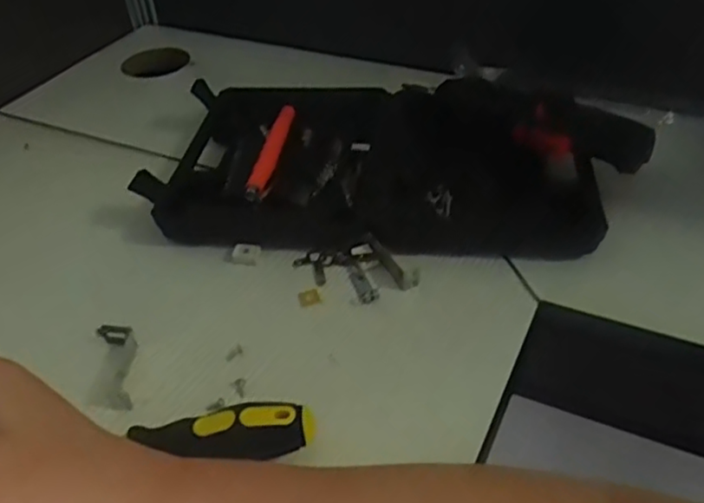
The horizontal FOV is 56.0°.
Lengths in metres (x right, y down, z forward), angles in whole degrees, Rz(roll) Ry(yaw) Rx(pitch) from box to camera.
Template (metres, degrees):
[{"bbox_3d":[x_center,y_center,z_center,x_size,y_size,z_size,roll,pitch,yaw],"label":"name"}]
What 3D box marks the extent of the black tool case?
[{"bbox_3d":[0.030,-0.088,0.549,0.378,0.070,0.210,4,41,9],"label":"black tool case"}]

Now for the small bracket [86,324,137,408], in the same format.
[{"bbox_3d":[-0.153,0.074,0.423,0.023,0.013,0.063,-9,41,-6],"label":"small bracket"}]

